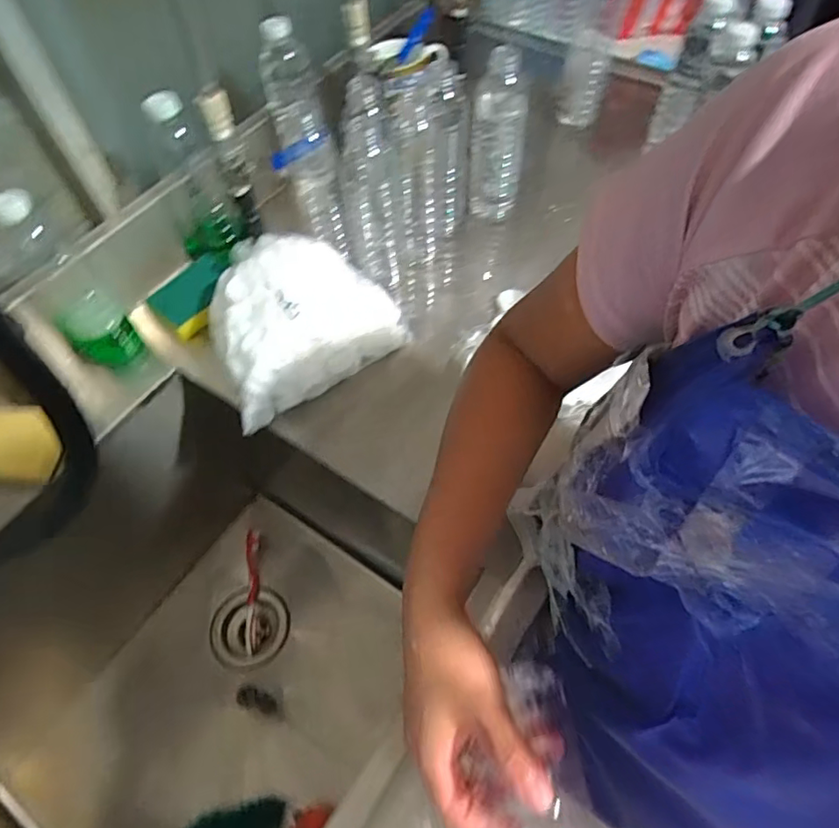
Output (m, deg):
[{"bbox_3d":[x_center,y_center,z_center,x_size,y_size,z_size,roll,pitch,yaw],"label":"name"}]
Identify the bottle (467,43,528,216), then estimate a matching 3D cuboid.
[{"bbox_3d":[0.095,-0.333,0.698,0.066,0.194,0.054,5,58,6],"label":"bottle"}]

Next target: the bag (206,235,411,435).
[{"bbox_3d":[-0.136,-0.115,0.635,0.209,0.096,0.182,-28,61,-14],"label":"bag"}]

